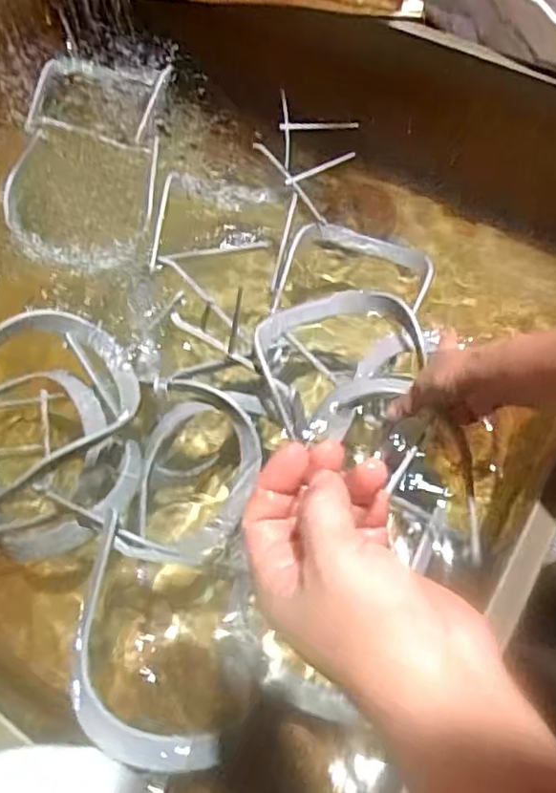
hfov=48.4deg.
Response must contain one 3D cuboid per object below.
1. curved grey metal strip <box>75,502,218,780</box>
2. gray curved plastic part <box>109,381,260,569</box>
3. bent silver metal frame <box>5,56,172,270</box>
[{"bbox_3d":[-0.126,0.206,0.489,0.083,0.046,0.201,-26,64,-14],"label":"curved grey metal strip"},{"bbox_3d":[-0.077,0.069,0.578,0.110,0.032,0.176,9,61,5],"label":"gray curved plastic part"},{"bbox_3d":[-0.240,-0.311,0.780,0.180,0.013,0.380,0,61,0],"label":"bent silver metal frame"}]

